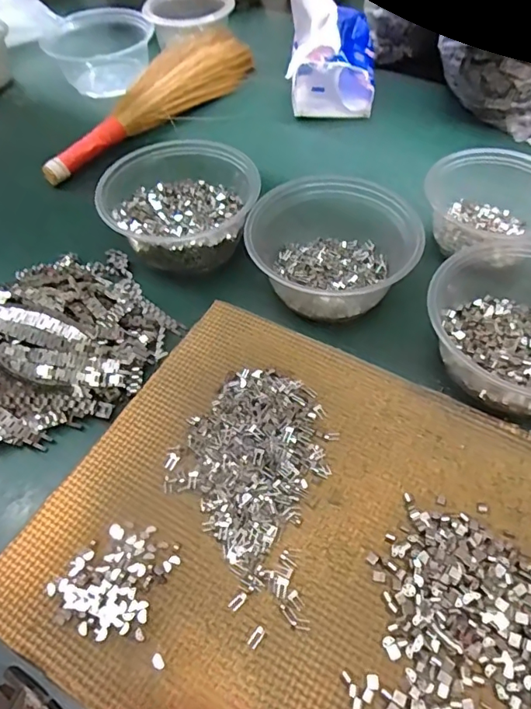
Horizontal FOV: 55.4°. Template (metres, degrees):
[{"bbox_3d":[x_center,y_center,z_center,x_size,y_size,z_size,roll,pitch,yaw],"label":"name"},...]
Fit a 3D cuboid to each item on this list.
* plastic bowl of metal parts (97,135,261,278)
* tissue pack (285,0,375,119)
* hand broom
[{"bbox_3d":[-0.075,-0.132,0.447,0.126,0.071,0.116,-1,53,2],"label":"plastic bowl of metal parts"},{"bbox_3d":[0.077,-0.344,0.588,0.100,0.092,0.119,5,53,7],"label":"tissue pack"},{"bbox_3d":[-0.125,-0.293,0.583,0.065,0.056,0.320,27,59,21],"label":"hand broom"}]

